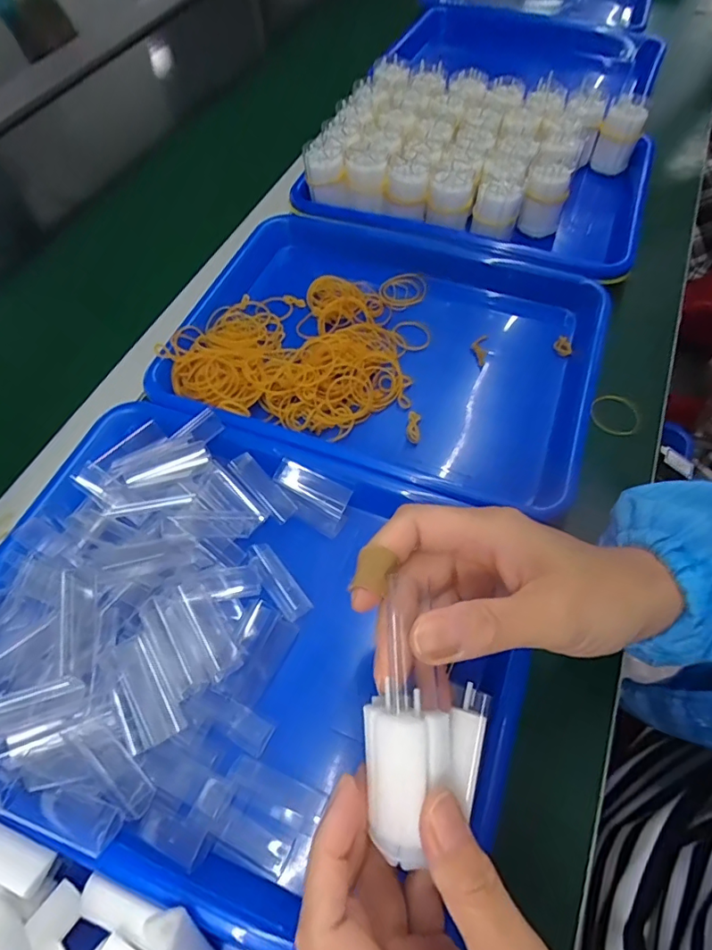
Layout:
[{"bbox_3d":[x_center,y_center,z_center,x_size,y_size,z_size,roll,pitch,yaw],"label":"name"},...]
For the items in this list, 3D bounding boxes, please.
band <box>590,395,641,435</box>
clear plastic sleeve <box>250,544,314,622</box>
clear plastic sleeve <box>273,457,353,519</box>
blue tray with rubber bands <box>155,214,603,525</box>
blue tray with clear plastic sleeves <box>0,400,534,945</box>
[{"bbox_3d":[0.209,-0.051,0.407,0.039,0.004,0.039,26,63,16],"label":"band"},{"bbox_3d":[-0.051,0.067,0.327,0.018,0.007,0.054,-35,65,-18],"label":"clear plastic sleeve"},{"bbox_3d":[-0.030,0.008,0.352,0.054,0.004,0.021,28,92,3],"label":"clear plastic sleeve"},{"bbox_3d":[0.013,-0.108,0.438,0.365,0.050,0.253,18,60,10],"label":"blue tray with rubber bands"},{"bbox_3d":[-0.061,0.094,0.312,0.326,0.063,0.244,19,60,10],"label":"blue tray with clear plastic sleeves"}]

